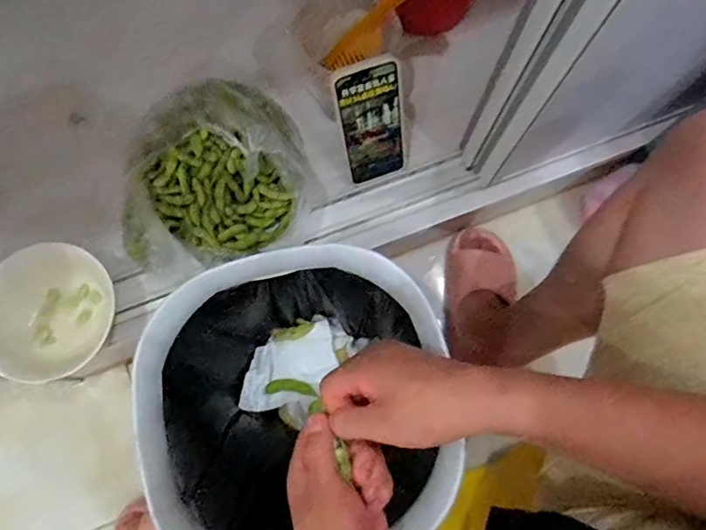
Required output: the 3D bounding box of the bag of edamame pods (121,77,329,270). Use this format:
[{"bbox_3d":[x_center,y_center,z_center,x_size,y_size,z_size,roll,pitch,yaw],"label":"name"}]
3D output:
[{"bbox_3d":[-0.176,-0.112,0.611,0.243,0.098,0.234,-23,78,-5],"label":"bag of edamame pods"}]

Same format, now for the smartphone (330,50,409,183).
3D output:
[{"bbox_3d":[0.024,-0.164,0.596,0.074,0.173,0.011,-21,52,-5],"label":"smartphone"}]

